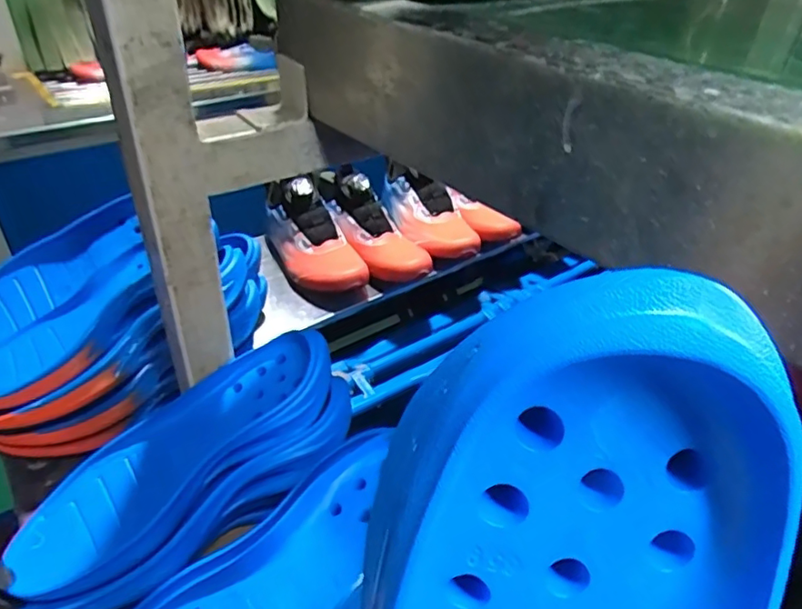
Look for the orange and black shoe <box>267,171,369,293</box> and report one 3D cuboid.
[{"bbox_3d":[-0.123,-0.089,0.764,0.098,0.098,0.223,-35,59,-5],"label":"orange and black shoe"}]

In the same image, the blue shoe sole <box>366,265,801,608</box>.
[{"bbox_3d":[0.018,0.118,0.133,0.080,0.257,0.029,17,14,19],"label":"blue shoe sole"}]

